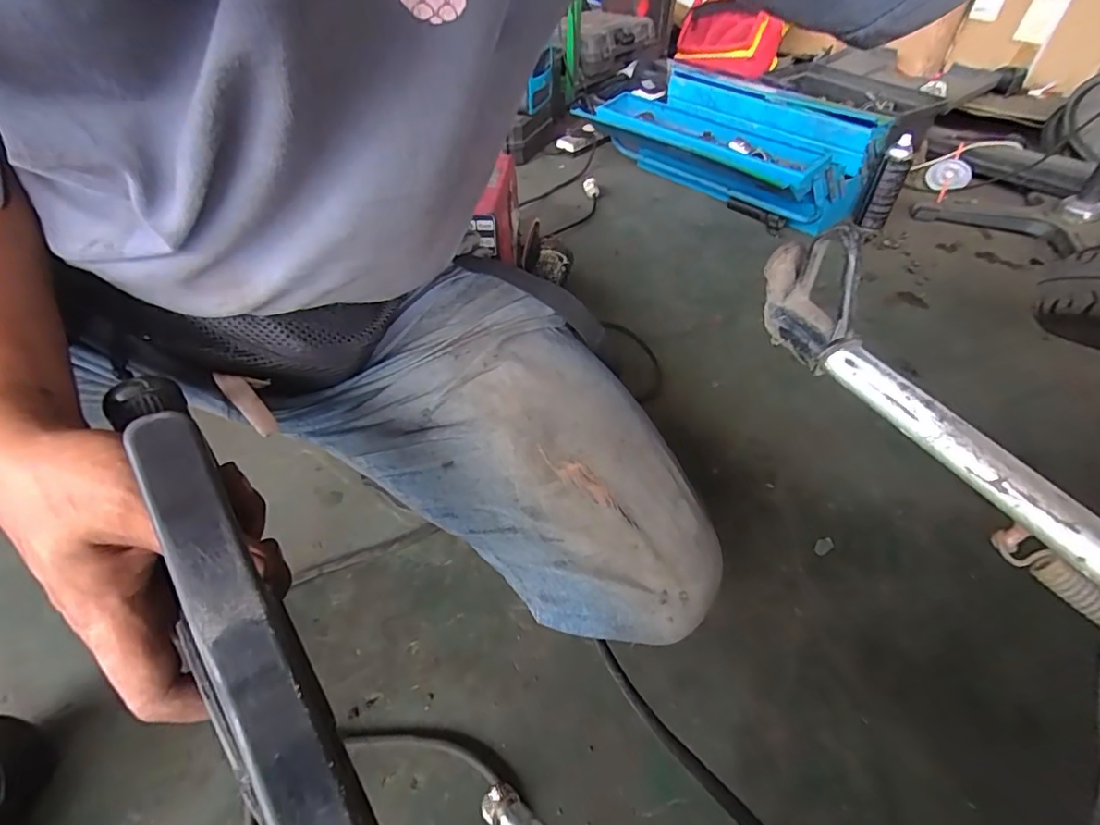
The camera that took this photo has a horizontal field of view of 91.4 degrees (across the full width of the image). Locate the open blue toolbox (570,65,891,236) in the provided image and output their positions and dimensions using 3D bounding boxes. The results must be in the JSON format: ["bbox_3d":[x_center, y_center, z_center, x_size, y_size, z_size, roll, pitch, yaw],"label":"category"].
[{"bbox_3d":[0.408,-0.605,1.270,0.391,0.209,0.579,-32,53,-29],"label":"open blue toolbox"}]

